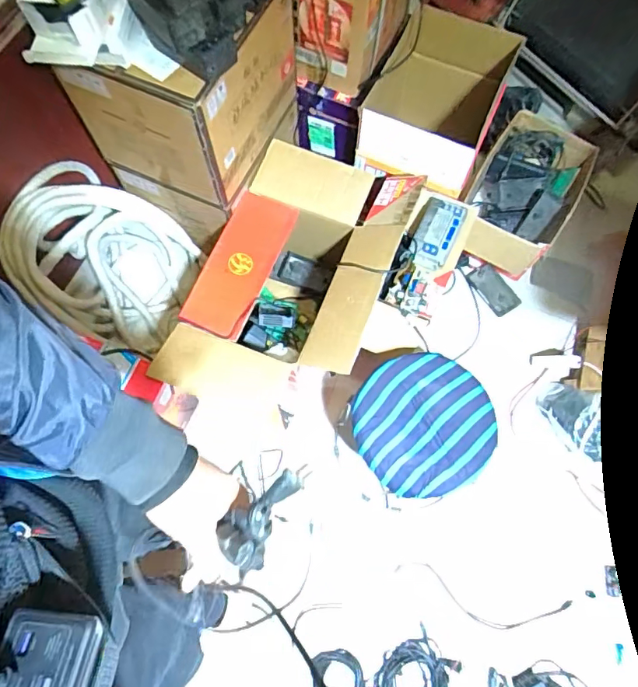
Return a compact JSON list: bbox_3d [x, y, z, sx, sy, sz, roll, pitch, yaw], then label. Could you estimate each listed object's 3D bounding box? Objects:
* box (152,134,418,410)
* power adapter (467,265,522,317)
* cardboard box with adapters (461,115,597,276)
[{"bbox_3d":[-0.059,-0.127,1.254,0.401,0.343,0.628,21,72,6],"label":"box"},{"bbox_3d":[0.503,-0.154,1.445,0.083,0.037,0.153,-34,75,-12],"label":"power adapter"},{"bbox_3d":[0.563,-0.407,1.422,0.278,0.165,0.439,28,73,8],"label":"cardboard box with adapters"}]

